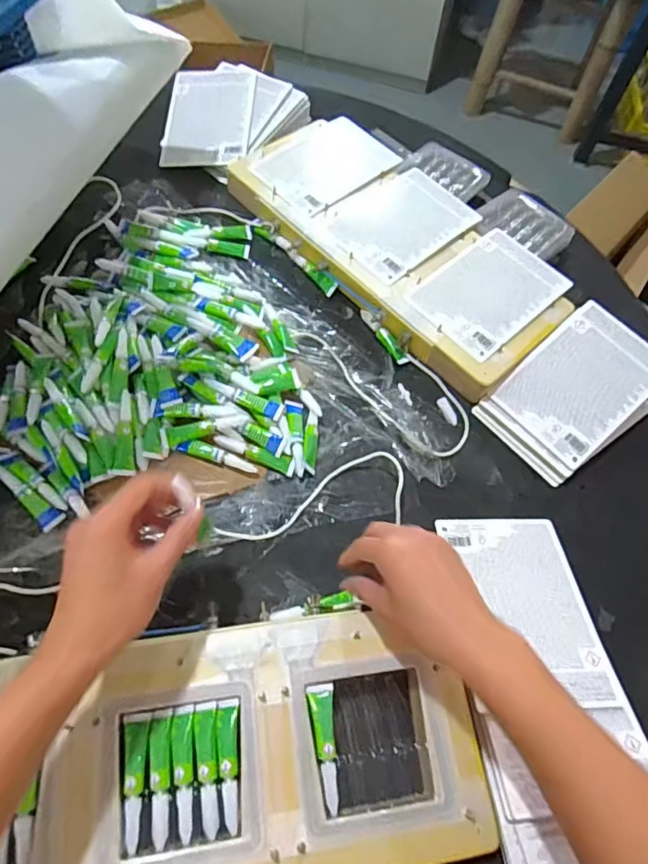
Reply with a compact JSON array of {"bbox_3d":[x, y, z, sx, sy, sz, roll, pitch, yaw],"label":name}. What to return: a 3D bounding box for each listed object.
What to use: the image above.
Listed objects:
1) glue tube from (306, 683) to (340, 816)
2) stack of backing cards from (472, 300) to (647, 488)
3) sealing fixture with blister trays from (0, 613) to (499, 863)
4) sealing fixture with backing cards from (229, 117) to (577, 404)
[{"bbox_3d":[0.001,0.230,0.392,0.018,0.006,0.081,-4,62,-7],"label":"glue tube"},{"bbox_3d":[0.268,-0.042,0.566,0.186,0.047,0.125,-37,70,-21],"label":"stack of backing cards"},{"bbox_3d":[-0.099,0.233,0.374,0.417,0.023,0.169,-5,62,-8],"label":"sealing fixture with blister trays"},{"bbox_3d":[0.089,-0.231,0.641,0.194,0.033,0.413,-37,70,-22],"label":"sealing fixture with backing cards"}]

